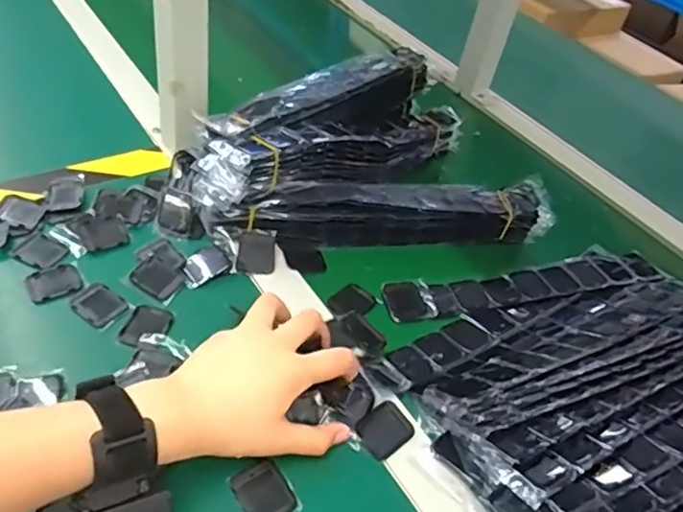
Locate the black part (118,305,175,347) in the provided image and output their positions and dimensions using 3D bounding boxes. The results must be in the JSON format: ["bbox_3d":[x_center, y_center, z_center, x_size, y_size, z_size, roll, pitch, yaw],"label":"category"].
[{"bbox_3d":[-0.154,0.056,0.470,0.035,0.006,0.041,16,43,4],"label":"black part"}]

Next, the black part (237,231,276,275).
[{"bbox_3d":[-0.077,-0.003,0.542,0.034,0.004,0.042,7,61,-15],"label":"black part"}]

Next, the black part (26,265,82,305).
[{"bbox_3d":[-0.239,0.023,0.492,0.041,0.004,0.034,-19,51,-29],"label":"black part"}]

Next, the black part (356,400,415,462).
[{"bbox_3d":[0.032,0.128,0.433,0.038,0.006,0.032,-28,56,-35],"label":"black part"}]

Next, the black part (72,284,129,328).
[{"bbox_3d":[-0.196,0.040,0.479,0.039,0.004,0.030,32,46,20],"label":"black part"}]

